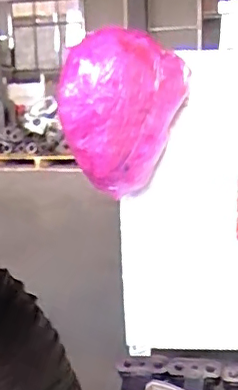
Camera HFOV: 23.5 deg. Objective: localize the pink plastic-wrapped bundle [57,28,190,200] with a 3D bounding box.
[{"bbox_3d":[0.008,-0.141,1.039,0.237,0.282,0.154,-2,11,3],"label":"pink plastic-wrapped bundle"}]

